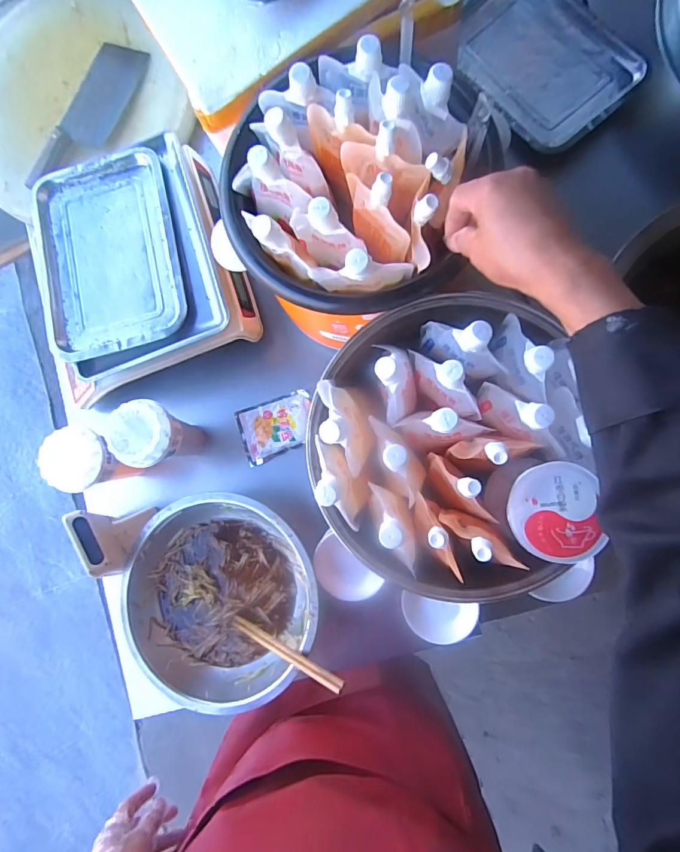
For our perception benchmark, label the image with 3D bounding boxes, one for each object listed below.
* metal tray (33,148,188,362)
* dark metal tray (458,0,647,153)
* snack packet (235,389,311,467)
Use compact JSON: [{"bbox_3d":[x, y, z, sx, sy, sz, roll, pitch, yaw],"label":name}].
[{"bbox_3d":[-0.331,-0.250,0.651,0.197,0.029,0.293,-13,83,4],"label":"metal tray"},{"bbox_3d":[0.297,-0.557,0.686,0.197,0.029,0.281,-38,82,1],"label":"dark metal tray"},{"bbox_3d":[-0.096,0.001,0.695,0.116,0.015,0.085,-19,83,3],"label":"snack packet"}]

